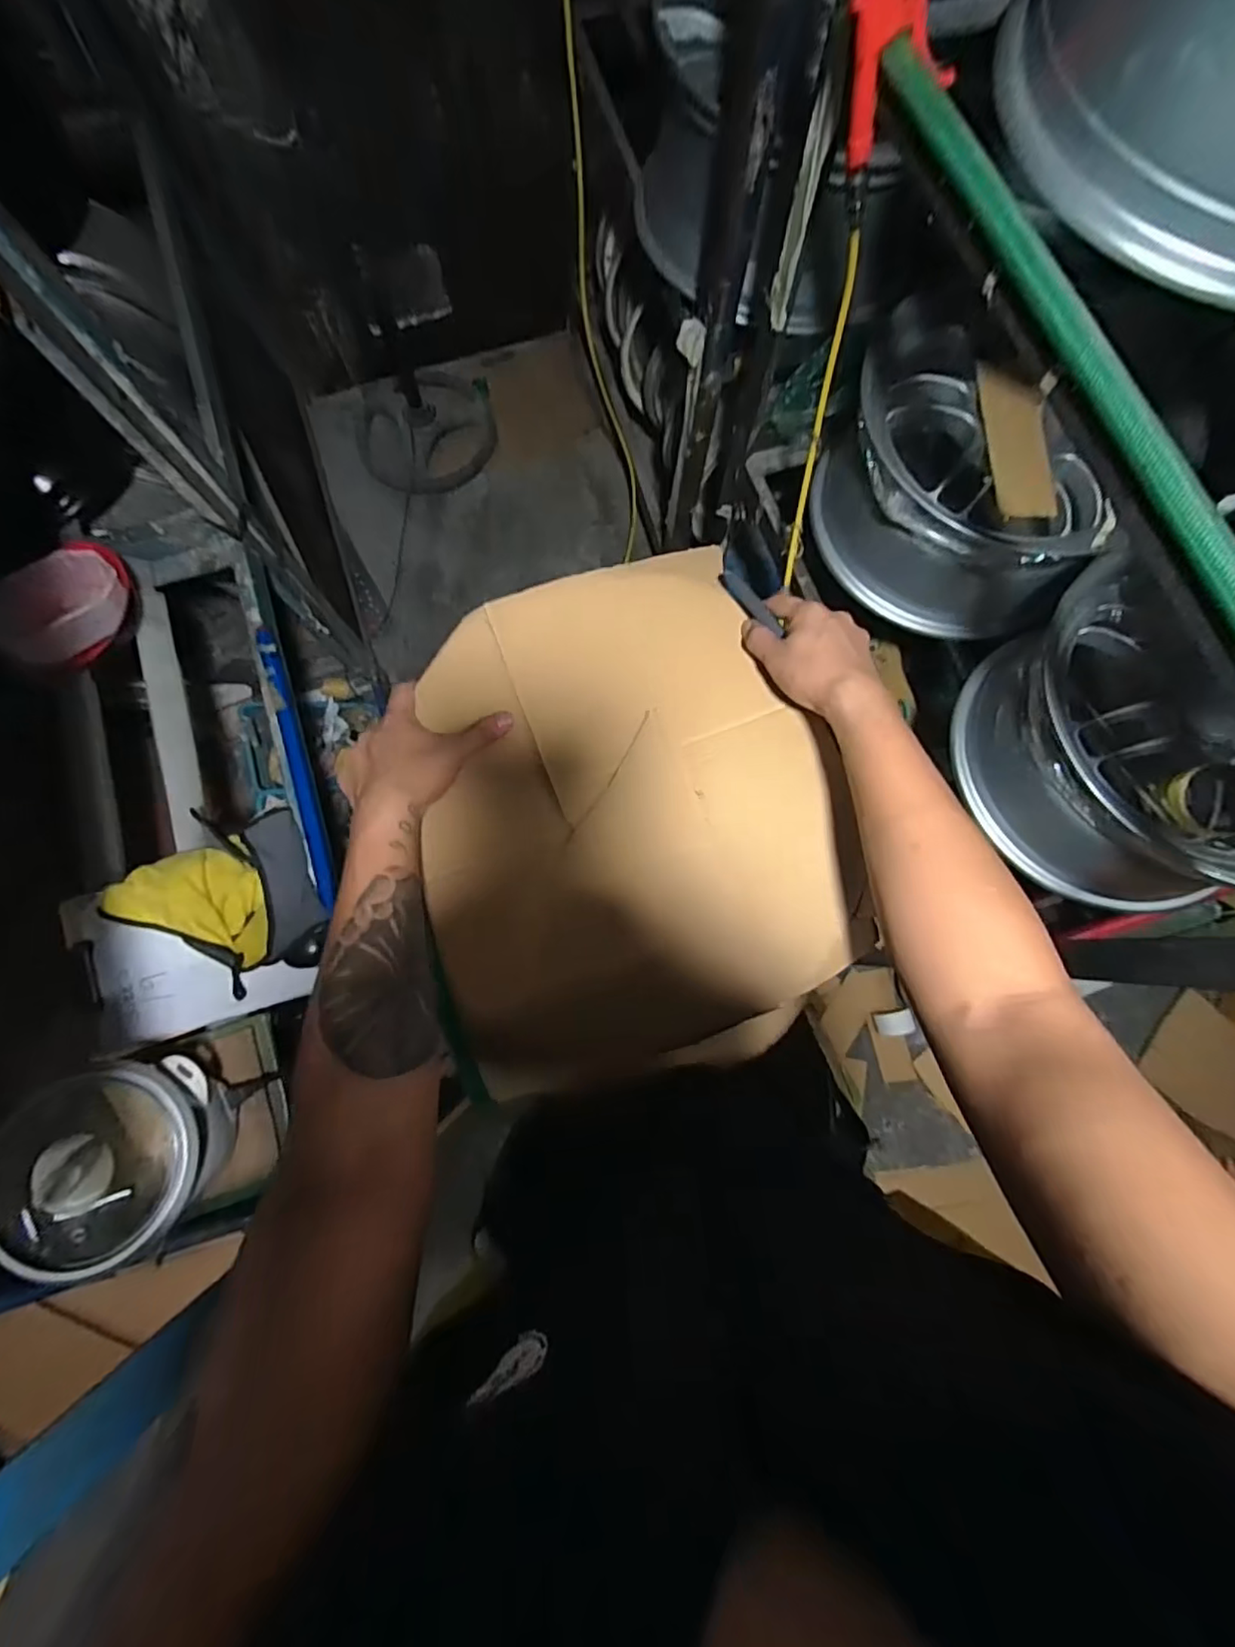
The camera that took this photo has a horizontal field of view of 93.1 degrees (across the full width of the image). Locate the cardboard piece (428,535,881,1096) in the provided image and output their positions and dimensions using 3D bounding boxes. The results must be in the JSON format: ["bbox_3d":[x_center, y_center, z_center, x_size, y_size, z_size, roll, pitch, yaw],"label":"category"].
[{"bbox_3d":[0.013,-0.020,0.515,0.350,0.029,0.442,-9,79,-3],"label":"cardboard piece"}]

